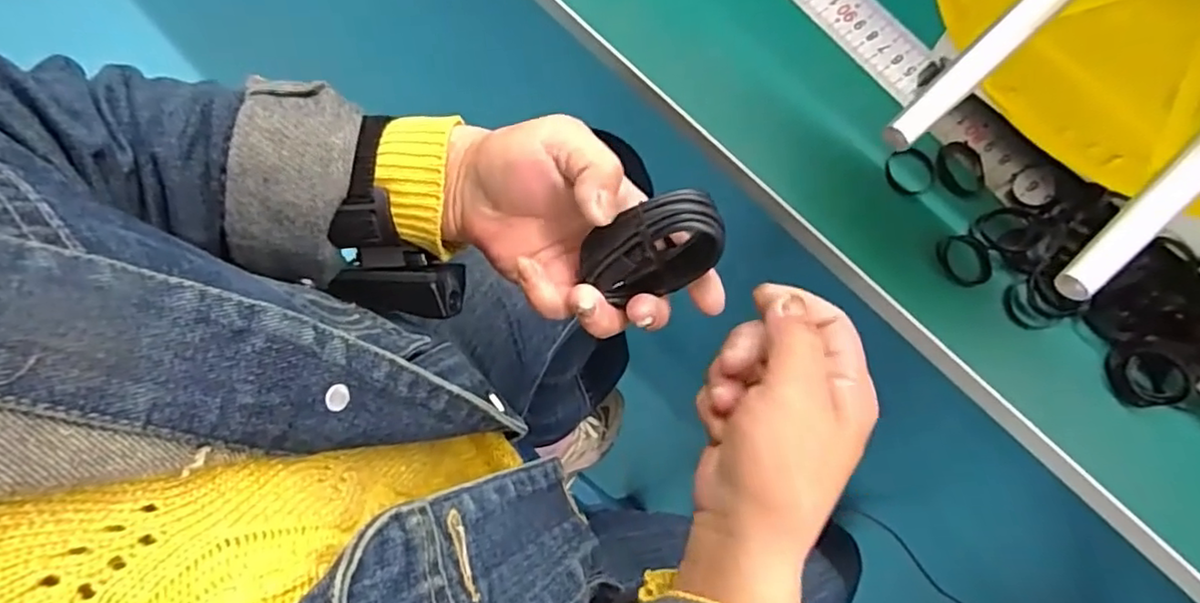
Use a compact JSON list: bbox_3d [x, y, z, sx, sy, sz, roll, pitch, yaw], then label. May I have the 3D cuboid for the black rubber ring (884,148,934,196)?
[{"bbox_3d":[0.165,-0.069,0.339,0.025,0.007,0.023,0,75,1],"label":"black rubber ring"}]

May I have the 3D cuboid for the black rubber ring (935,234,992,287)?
[{"bbox_3d":[0.187,-0.022,0.326,0.021,0.010,0.028,-22,76,-5],"label":"black rubber ring"}]

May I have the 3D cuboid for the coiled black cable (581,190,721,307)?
[{"bbox_3d":[0.024,-0.025,0.285,0.062,0.045,0.020,-28,47,19],"label":"coiled black cable"}]

